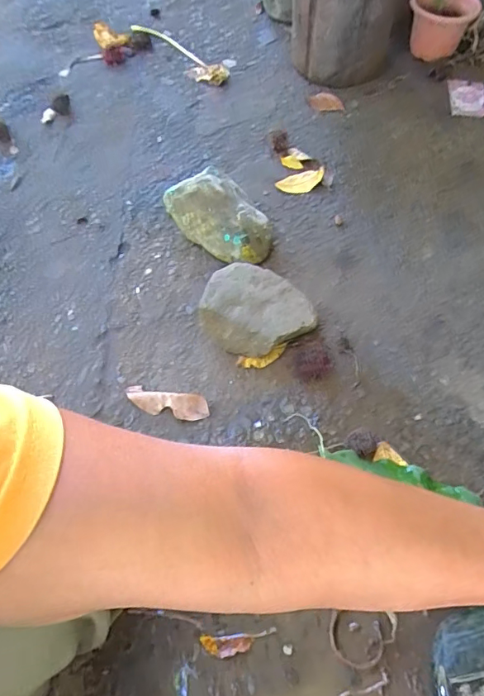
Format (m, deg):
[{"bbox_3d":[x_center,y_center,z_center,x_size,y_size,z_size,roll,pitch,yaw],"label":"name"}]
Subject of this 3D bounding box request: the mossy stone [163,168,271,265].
[{"bbox_3d":[-0.034,-0.223,0.823,0.125,0.097,0.190,-33,65,-14],"label":"mossy stone"}]

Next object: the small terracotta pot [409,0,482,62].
[{"bbox_3d":[0.417,-0.677,1.034,0.136,0.105,0.105,18,64,13],"label":"small terracotta pot"}]

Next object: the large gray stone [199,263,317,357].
[{"bbox_3d":[0.026,-0.055,0.736,0.161,0.078,0.129,12,63,10],"label":"large gray stone"}]

